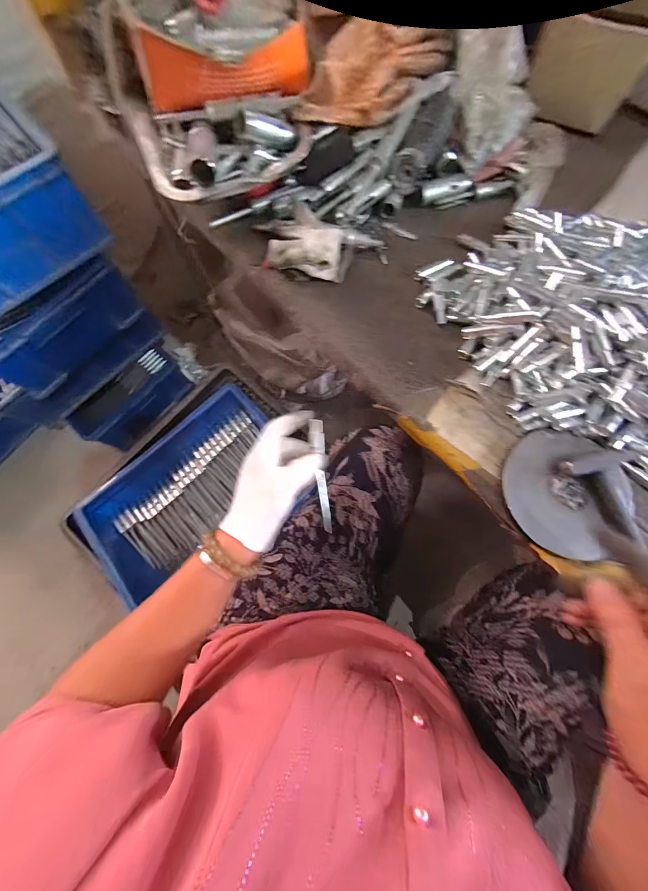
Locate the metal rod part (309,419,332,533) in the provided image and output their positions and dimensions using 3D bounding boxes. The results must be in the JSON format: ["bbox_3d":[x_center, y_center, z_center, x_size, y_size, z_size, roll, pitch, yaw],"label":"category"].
[{"bbox_3d":[-0.003,0.036,0.374,0.017,0.011,0.128,-6,91,0],"label":"metal rod part"}]

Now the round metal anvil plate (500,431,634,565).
[{"bbox_3d":[0.236,0.041,0.317,0.117,0.014,0.111,0,76,-1],"label":"round metal anvil plate"}]

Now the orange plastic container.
[{"bbox_3d":[-0.098,-0.396,0.338,0.175,0.062,0.034,-18,76,-5],"label":"orange plastic container"}]

